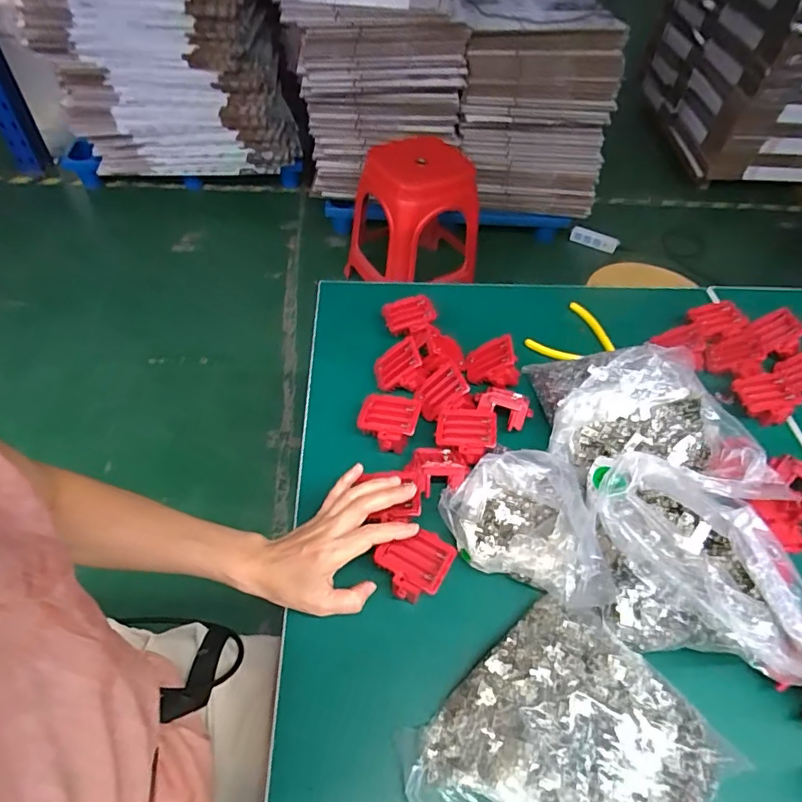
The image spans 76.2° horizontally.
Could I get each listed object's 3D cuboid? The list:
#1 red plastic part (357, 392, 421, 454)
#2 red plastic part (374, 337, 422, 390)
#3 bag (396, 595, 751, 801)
[{"bbox_3d":[-0.016,0.029,0.596,0.066,0.045,0.063,14,52,6],"label":"red plastic part"},{"bbox_3d":[-0.006,-0.047,0.642,0.066,0.010,0.044,-33,69,24],"label":"red plastic part"},{"bbox_3d":[0.122,0.273,0.389,0.210,0.053,0.174,-32,60,-26],"label":"bag"}]

